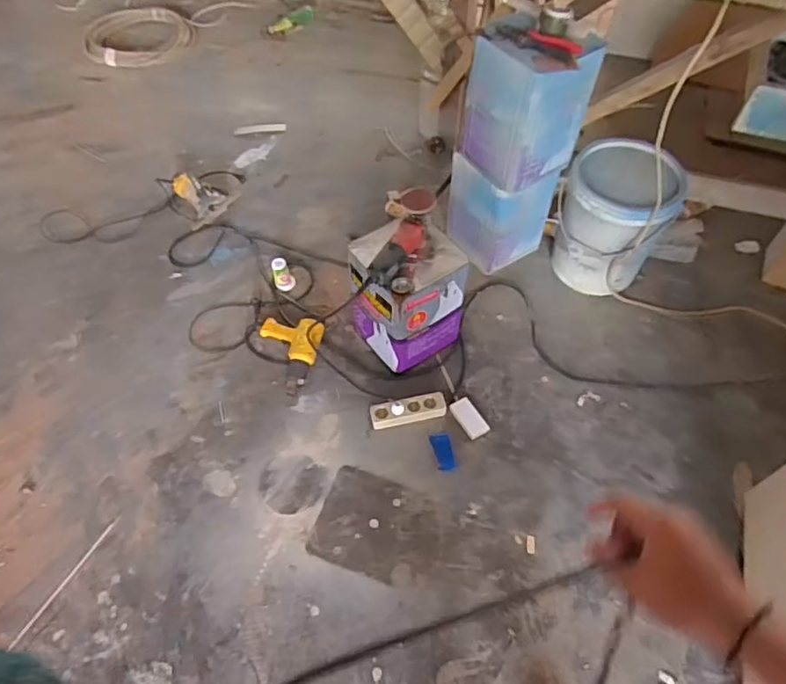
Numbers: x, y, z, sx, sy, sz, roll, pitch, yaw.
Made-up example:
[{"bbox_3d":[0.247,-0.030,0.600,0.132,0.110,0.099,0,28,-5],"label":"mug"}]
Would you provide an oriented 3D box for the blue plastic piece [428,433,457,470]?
[{"bbox_3d":[0.130,0.283,1.492,0.050,0.009,0.100,-10,55,-6],"label":"blue plastic piece"}]

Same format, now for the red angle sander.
[{"bbox_3d":[0.026,-0.250,1.418,0.113,0.096,0.275,12,57,8],"label":"red angle sander"}]

